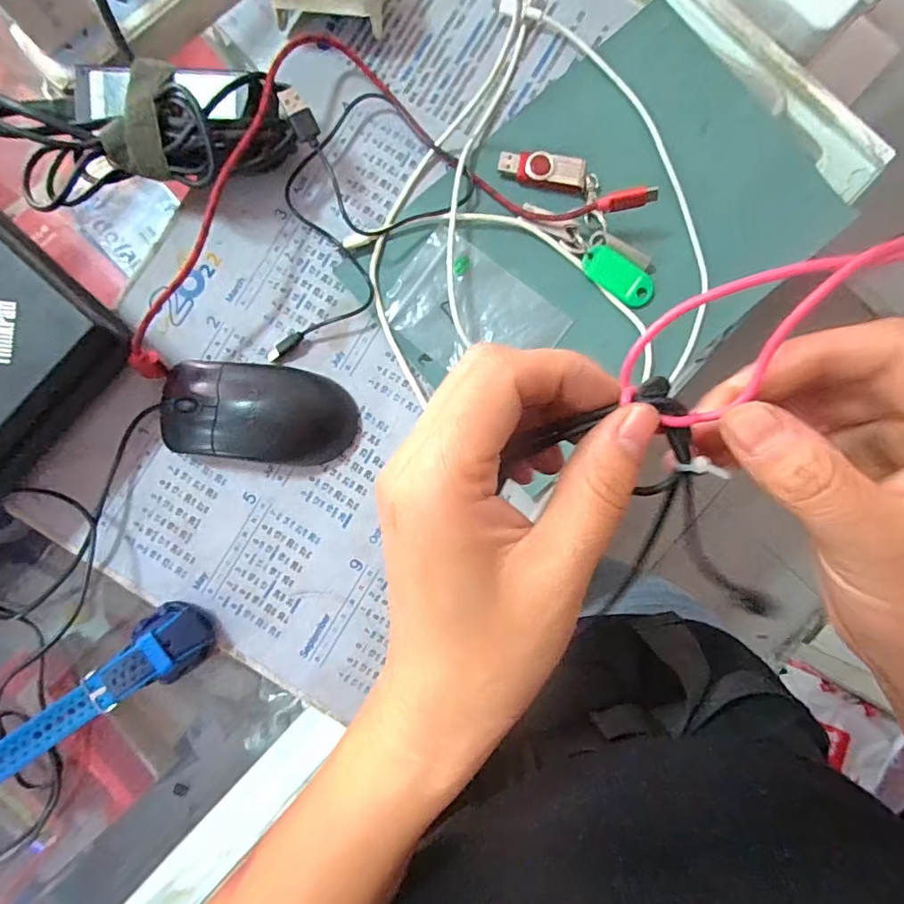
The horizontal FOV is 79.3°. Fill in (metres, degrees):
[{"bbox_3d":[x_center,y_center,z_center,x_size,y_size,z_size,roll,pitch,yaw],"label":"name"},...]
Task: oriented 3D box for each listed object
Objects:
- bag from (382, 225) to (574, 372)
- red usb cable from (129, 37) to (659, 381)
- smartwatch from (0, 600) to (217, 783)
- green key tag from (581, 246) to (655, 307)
[{"bbox_3d":[0.013,-0.083,0.334,0.100,0.004,0.073,36,88,1],"label":"bag"},{"bbox_3d":[-0.060,-0.174,0.313,0.308,0.046,0.170,-19,88,-1],"label":"red usb cable"},{"bbox_3d":[-0.208,0.144,0.315,0.152,0.036,0.040,-37,88,-1],"label":"smartwatch"},{"bbox_3d":[0.101,-0.107,0.331,0.046,0.004,0.020,36,88,1],"label":"green key tag"}]

